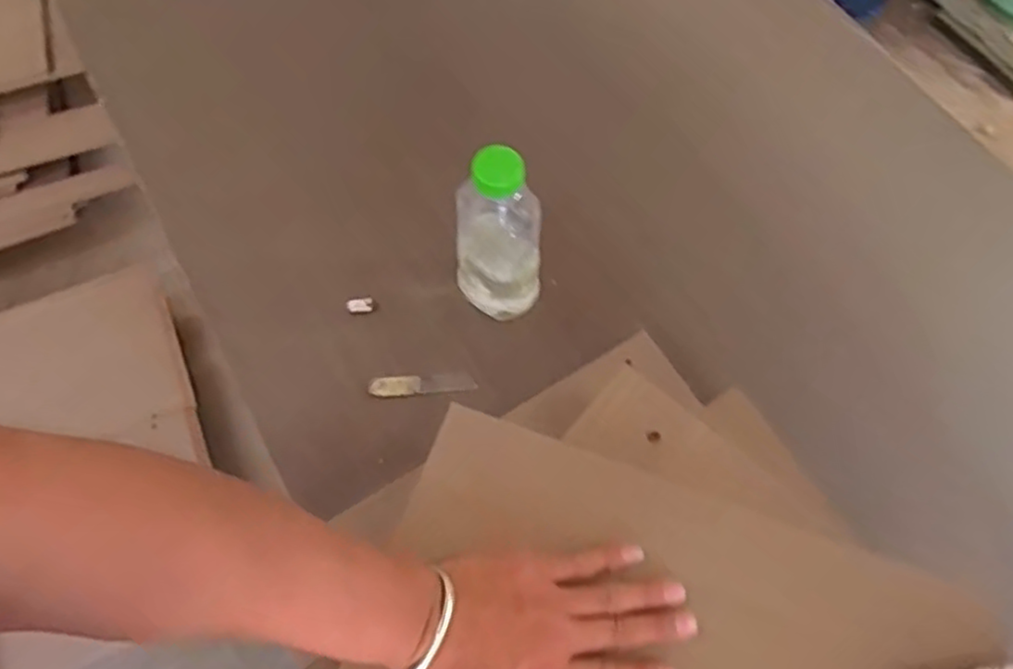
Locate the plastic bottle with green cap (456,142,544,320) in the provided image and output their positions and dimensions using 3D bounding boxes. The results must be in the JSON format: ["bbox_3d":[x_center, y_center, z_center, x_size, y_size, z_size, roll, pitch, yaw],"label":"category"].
[{"bbox_3d":[-0.010,-0.086,0.650,0.081,0.208,0.061,-8,67,-2],"label":"plastic bottle with green cap"}]

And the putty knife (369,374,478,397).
[{"bbox_3d":[-0.085,0.051,0.730,0.106,0.015,0.021,-4,67,0],"label":"putty knife"}]

